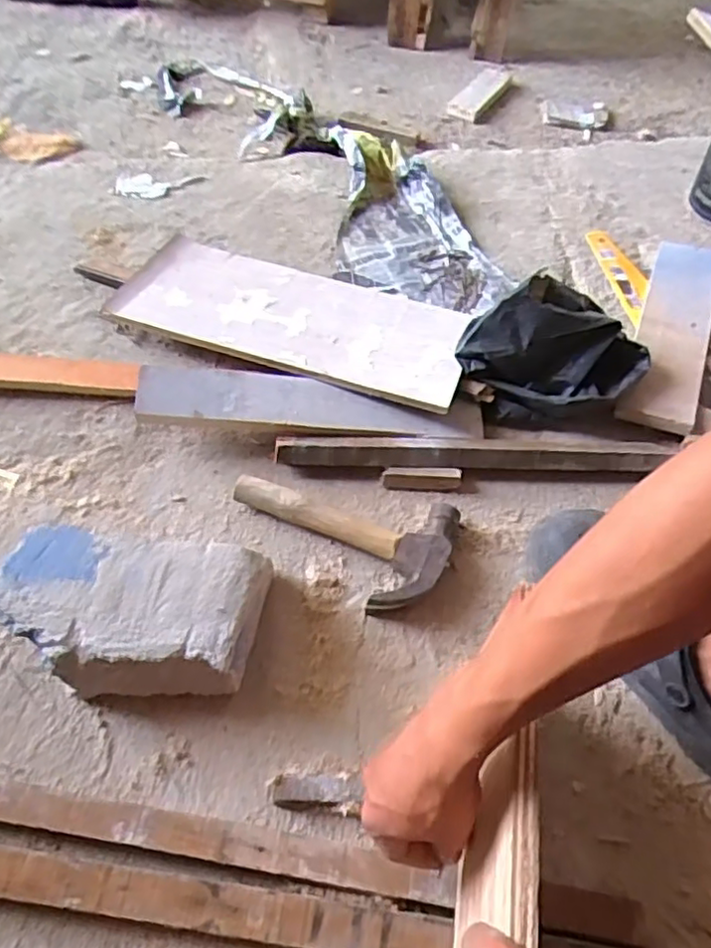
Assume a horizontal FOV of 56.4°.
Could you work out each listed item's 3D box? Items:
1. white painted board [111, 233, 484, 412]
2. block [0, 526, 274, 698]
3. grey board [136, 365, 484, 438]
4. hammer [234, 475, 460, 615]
[{"bbox_3d":[-0.068,-0.188,0.764,0.392,0.013,0.189,18,49,10],"label":"white painted board"},{"bbox_3d":[-0.185,0.120,0.559,0.206,0.073,0.117,7,59,0],"label":"block"},{"bbox_3d":[-0.042,-0.079,0.685,0.352,0.011,0.069,3,59,-2],"label":"grey board"},{"bbox_3d":[-0.013,0.067,0.626,0.220,0.034,0.110,8,59,1],"label":"hammer"}]

